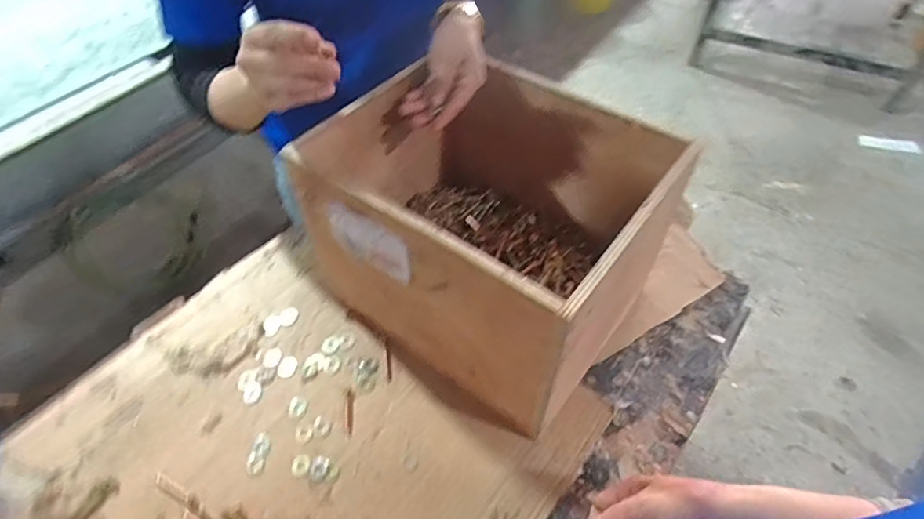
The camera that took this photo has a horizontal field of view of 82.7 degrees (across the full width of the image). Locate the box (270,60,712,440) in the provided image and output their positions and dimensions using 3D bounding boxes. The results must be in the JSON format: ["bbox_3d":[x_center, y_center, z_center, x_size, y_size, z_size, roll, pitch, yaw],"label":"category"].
[{"bbox_3d":[0.027,-0.032,0.592,0.322,0.241,0.270,30,57,23],"label":"box"}]

